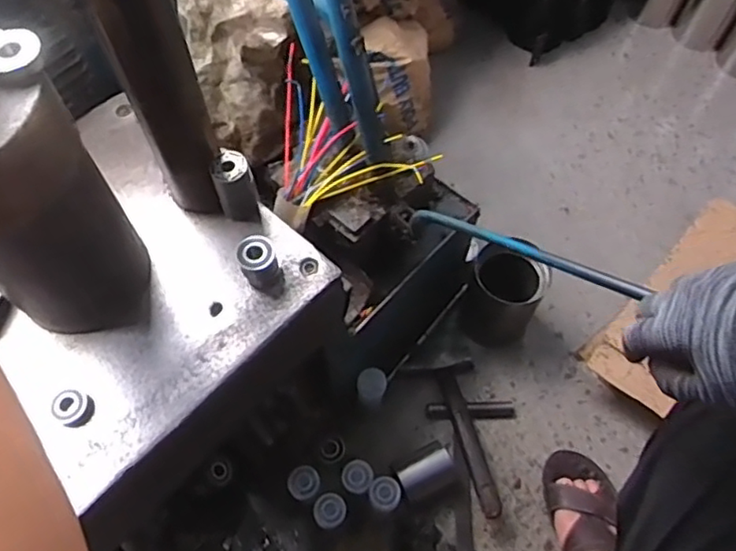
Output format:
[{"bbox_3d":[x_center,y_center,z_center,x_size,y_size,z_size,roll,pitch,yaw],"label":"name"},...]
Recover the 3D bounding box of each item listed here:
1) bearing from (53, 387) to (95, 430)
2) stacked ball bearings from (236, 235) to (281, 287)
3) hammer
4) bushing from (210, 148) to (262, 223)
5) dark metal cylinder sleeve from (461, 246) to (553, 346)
[{"bbox_3d":[-0.271,0.122,0.564,0.032,0.018,0.032,0,61,0],"label":"bearing"},{"bbox_3d":[-0.111,-0.014,0.624,0.038,0.040,0.036,-17,63,-9],"label":"stacked ball bearings"},{"bbox_3d":[0.134,0.252,0.961,0.113,0.042,0.254,-7,61,-4],"label":"hammer"},{"bbox_3d":[-0.140,-0.095,0.652,0.039,0.074,0.043,-17,62,-9],"label":"bushing"},{"bbox_3d":[0.225,0.039,1.023,0.119,0.162,0.104,20,63,11],"label":"dark metal cylinder sleeve"}]

